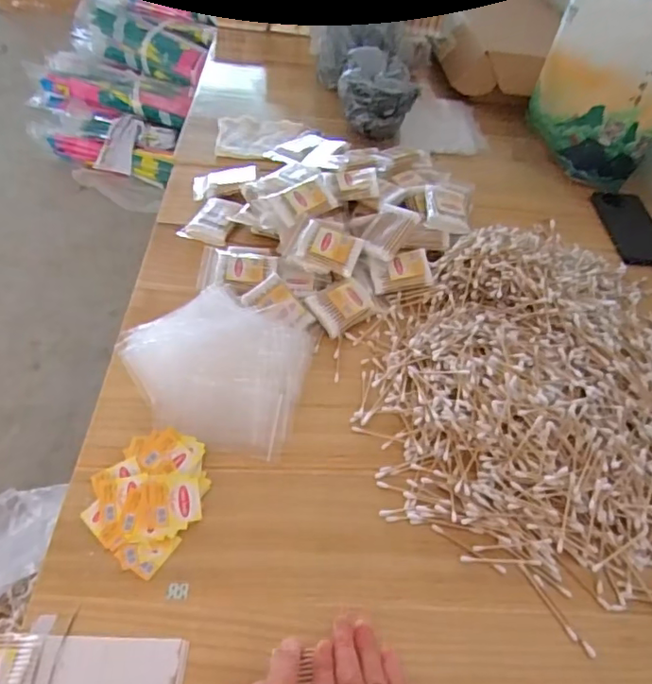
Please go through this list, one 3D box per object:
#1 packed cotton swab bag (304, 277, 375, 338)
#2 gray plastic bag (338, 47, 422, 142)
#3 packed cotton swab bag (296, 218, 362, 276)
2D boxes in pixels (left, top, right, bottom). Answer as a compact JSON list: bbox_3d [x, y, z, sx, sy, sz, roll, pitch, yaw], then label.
[{"bbox_3d":[0.019,-0.043,0.644,0.067,0.023,0.052,-29,73,-33],"label":"packed cotton swab bag"},{"bbox_3d":[0.079,-0.402,0.902,0.107,0.096,0.121,-22,55,-24],"label":"gray plastic bag"},{"bbox_3d":[0.005,-0.112,0.666,0.068,0.027,0.061,16,49,8],"label":"packed cotton swab bag"}]

